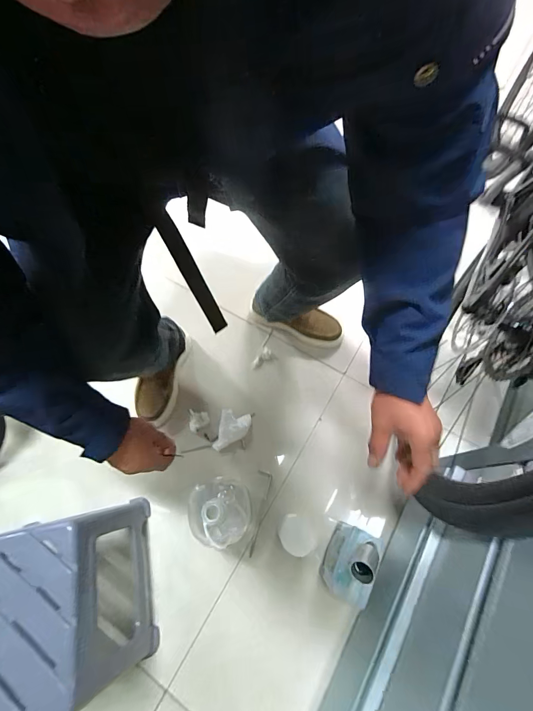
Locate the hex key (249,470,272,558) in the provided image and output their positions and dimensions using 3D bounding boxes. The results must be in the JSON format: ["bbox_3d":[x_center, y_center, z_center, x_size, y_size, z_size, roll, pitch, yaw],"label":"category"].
[{"bbox_3d":[-0.017,0.364,0.744,0.033,0.011,0.180,8,67,5],"label":"hex key"}]

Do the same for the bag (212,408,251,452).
[{"bbox_3d":[-0.088,0.192,0.816,0.082,0.042,0.106,11,67,7],"label":"bag"}]

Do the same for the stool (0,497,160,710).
[{"bbox_3d":[-0.379,0.445,0.575,0.254,0.269,0.272,-13,66,-4],"label":"stool"}]

